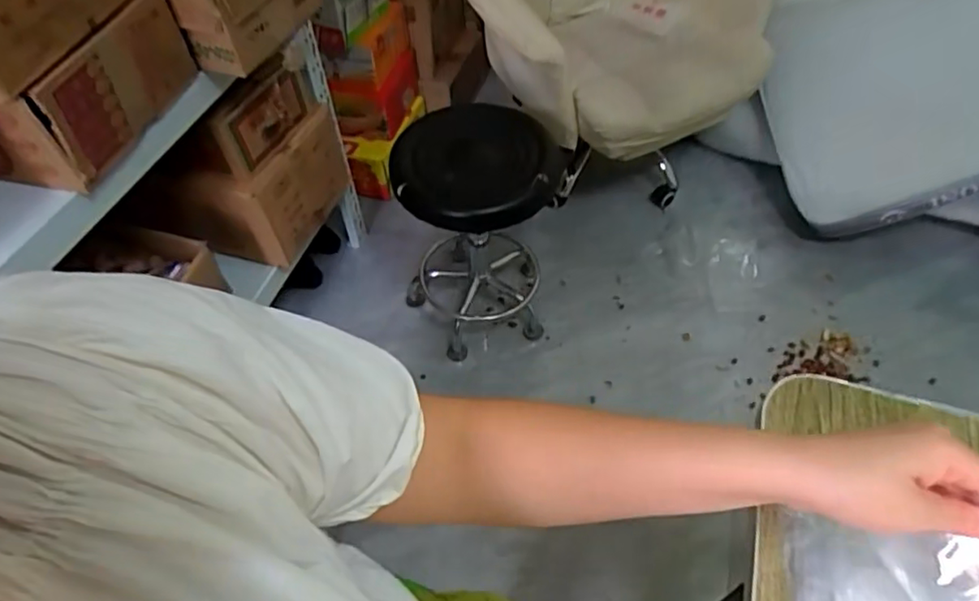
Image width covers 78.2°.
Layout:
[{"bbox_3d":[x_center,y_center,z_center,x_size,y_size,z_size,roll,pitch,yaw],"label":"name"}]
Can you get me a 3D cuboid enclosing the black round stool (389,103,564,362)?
[{"bbox_3d":[-0.031,-0.152,1.390,0.329,0.520,0.357,-4,52,-1],"label":"black round stool"}]

